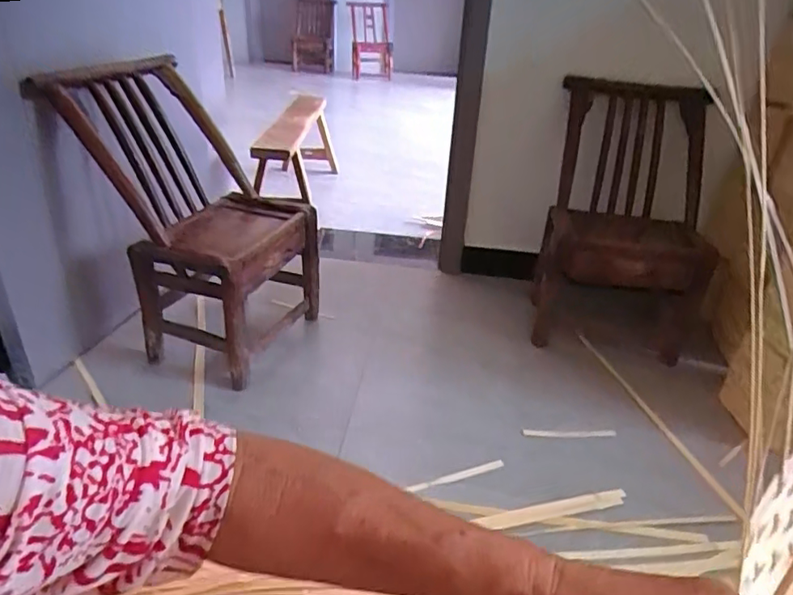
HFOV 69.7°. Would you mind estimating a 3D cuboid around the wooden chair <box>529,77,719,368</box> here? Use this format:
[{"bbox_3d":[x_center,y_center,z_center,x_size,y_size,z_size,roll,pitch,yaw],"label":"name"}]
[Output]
[{"bbox_3d":[0.612,-0.216,1.483,0.425,0.571,0.377,11,30,14],"label":"wooden chair"}]

